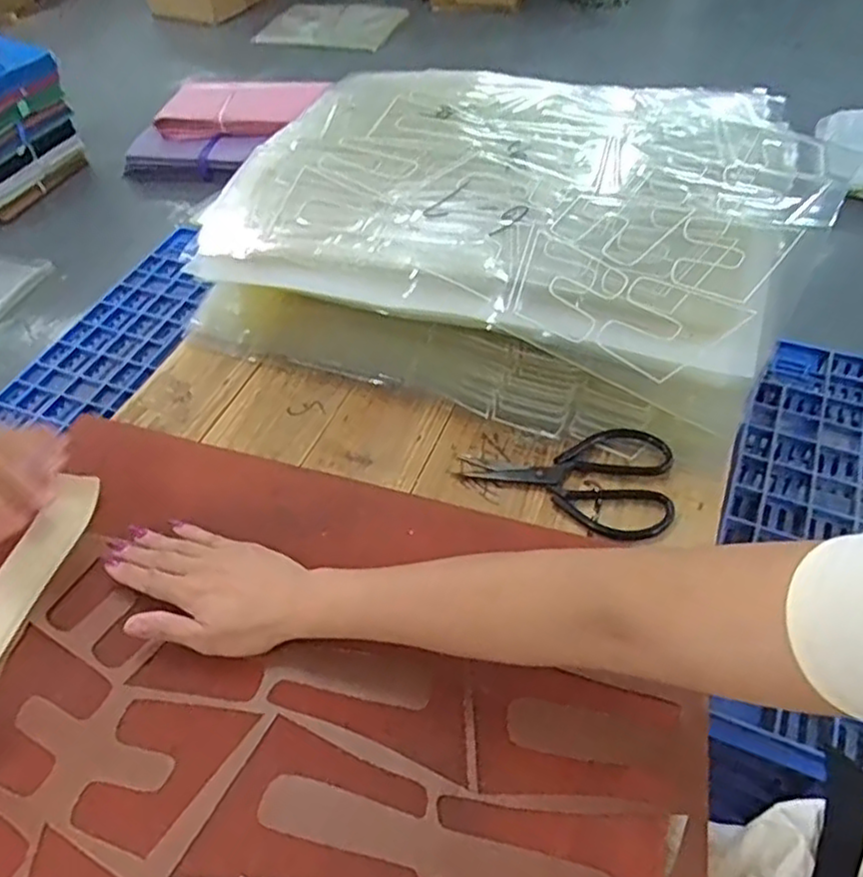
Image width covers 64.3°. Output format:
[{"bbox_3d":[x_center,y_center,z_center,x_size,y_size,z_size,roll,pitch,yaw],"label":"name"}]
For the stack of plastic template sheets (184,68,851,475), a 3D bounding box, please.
[{"bbox_3d":[0.081,-0.232,0.756,0.581,0.161,0.427,17,53,19],"label":"stack of plastic template sheets"}]

